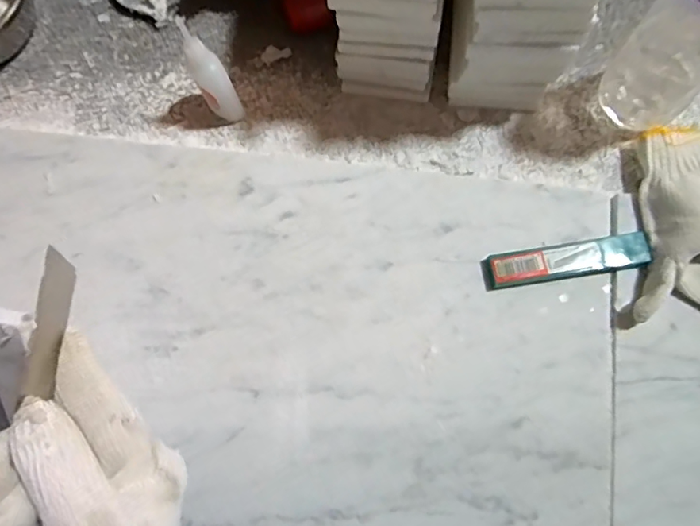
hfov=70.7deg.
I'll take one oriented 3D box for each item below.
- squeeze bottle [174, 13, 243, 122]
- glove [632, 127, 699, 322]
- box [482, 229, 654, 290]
[{"bbox_3d":[-0.106,-0.144,0.379,0.024,0.093,0.017,-14,75,-1],"label":"squeeze bottle"},{"bbox_3d":[0.264,-0.028,0.354,0.107,0.037,0.152,9,76,5],"label":"glove"},{"bbox_3d":[0.160,-0.001,0.367,0.119,0.012,0.025,-9,75,0],"label":"box"}]

